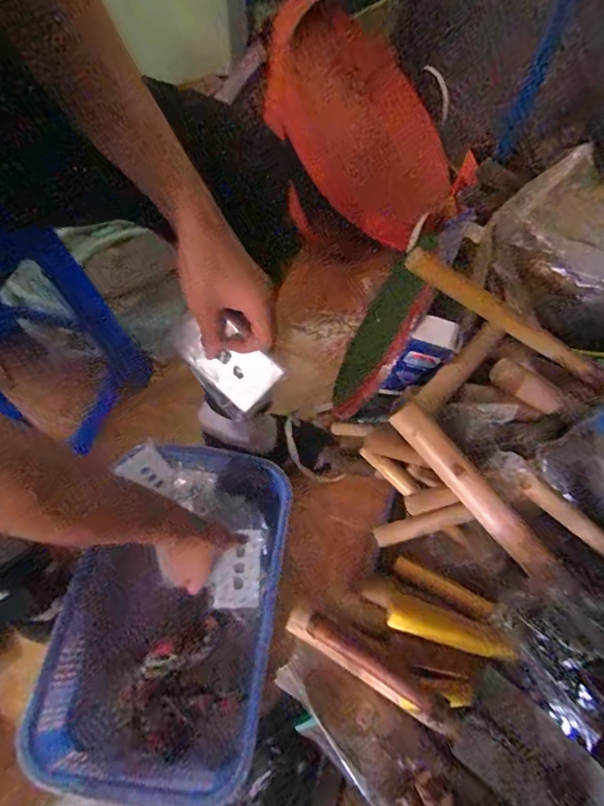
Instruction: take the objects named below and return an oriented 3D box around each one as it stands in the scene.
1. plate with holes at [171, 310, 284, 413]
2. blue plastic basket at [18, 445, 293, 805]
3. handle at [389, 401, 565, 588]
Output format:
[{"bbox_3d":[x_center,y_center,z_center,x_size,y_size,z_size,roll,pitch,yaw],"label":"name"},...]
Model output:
[{"bbox_3d":[-0.087,-0.047,0.491,0.115,0.009,0.075,44,103,-10],"label":"plate with holes"},{"bbox_3d":[-0.195,0.300,0.686,0.307,0.084,0.472,9,61,2],"label":"blue plastic basket"},{"bbox_3d":[0.214,0.112,0.554,0.032,0.038,0.272,-38,84,-21],"label":"handle"}]

